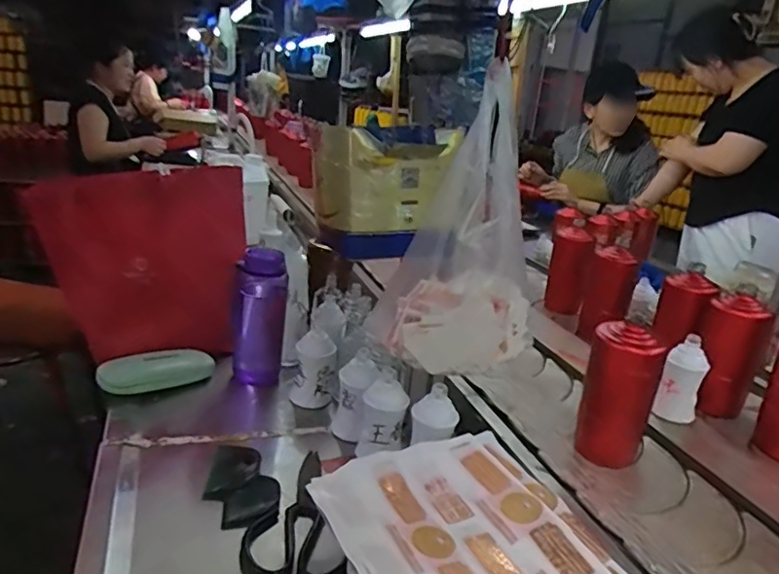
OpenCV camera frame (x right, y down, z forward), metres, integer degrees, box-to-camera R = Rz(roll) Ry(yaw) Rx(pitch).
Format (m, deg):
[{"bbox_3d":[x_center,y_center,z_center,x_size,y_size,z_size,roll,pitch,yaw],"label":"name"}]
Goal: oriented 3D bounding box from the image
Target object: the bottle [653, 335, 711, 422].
[{"bbox_3d":[0.412,0.132,0.799,0.056,0.113,0.044,18,23,32],"label":"bottle"}]

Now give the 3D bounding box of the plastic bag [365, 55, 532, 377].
[{"bbox_3d":[0.077,-0.052,0.626,0.152,0.303,0.121,16,22,27],"label":"plastic bag"}]

